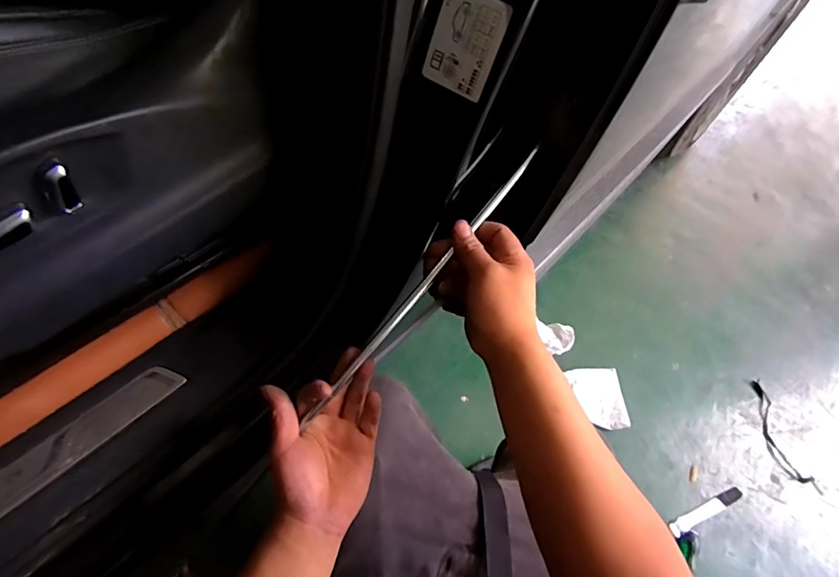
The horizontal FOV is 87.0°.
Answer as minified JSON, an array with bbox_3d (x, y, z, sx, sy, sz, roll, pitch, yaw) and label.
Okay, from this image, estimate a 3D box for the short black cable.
[{"bbox_3d":[0.867,0.353,1.070,0.073,0.021,0.261,-2,58,-10],"label":"short black cable"}]

